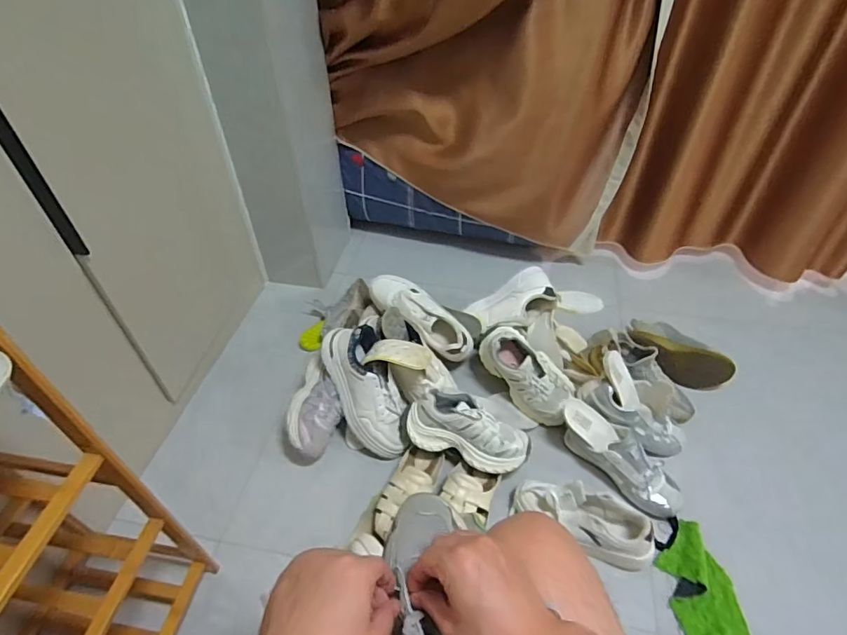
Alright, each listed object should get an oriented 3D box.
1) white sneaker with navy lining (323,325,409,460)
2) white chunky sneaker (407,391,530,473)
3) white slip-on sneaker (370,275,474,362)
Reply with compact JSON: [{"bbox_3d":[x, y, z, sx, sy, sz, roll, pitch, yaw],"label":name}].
[{"bbox_3d":[-0.116,0.157,1.048,0.122,0.092,0.295,-22,89,-19],"label":"white sneaker with navy lining"},{"bbox_3d":[0.092,0.226,1.004,0.247,0.092,0.109,21,48,4],"label":"white chunky sneaker"},{"bbox_3d":[-0.013,-0.004,1.186,0.294,0.084,0.120,40,57,18],"label":"white slip-on sneaker"}]

